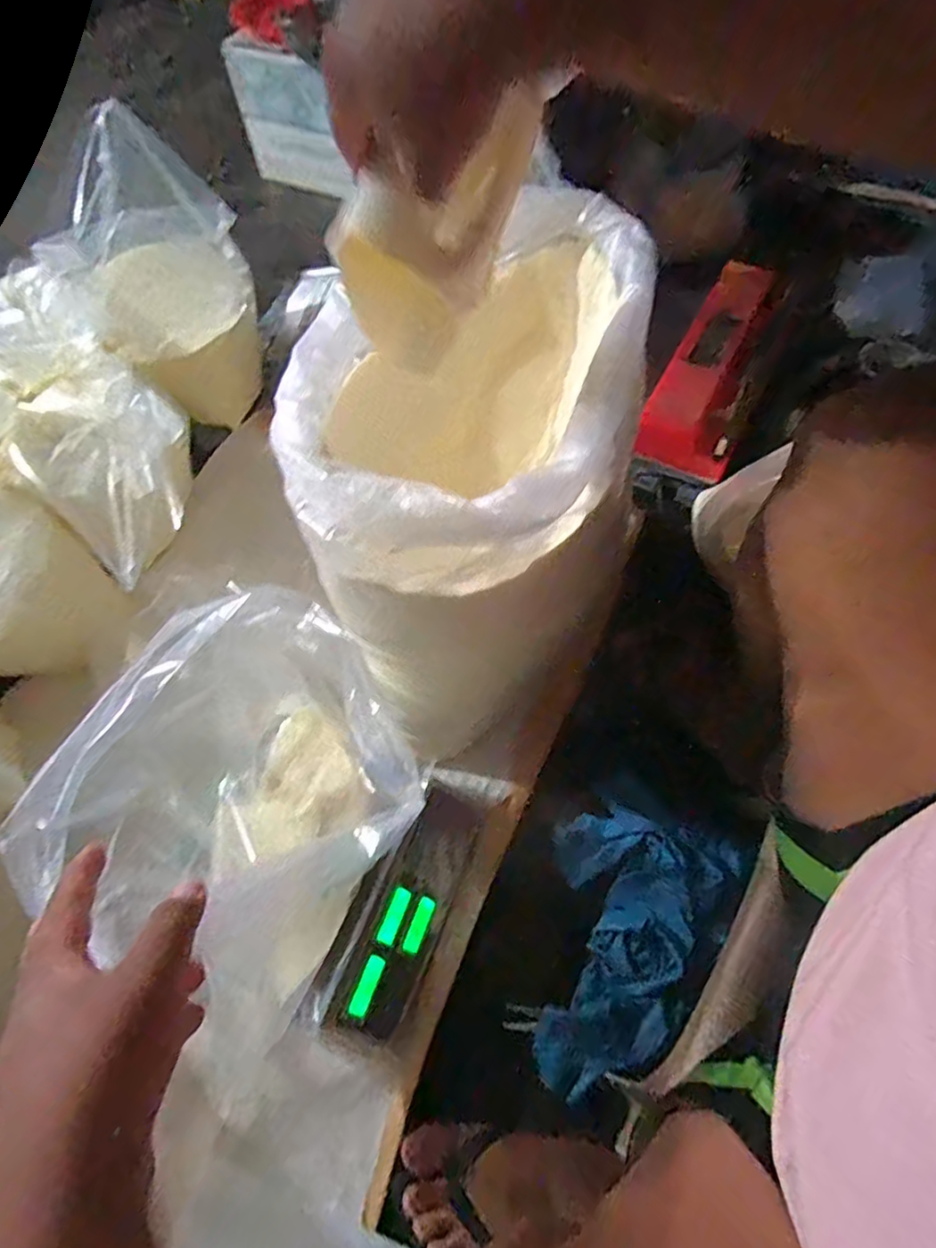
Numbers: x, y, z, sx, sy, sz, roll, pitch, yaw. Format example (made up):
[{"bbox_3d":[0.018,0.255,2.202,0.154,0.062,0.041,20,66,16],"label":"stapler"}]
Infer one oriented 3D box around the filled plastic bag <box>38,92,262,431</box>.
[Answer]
[{"bbox_3d":[-0.473,-0.534,0.978,0.169,0.365,0.254,24,67,15],"label":"filled plastic bag"}]

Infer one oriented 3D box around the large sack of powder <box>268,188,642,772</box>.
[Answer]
[{"bbox_3d":[0.011,-0.137,0.652,0.290,0.401,0.440,27,68,17],"label":"large sack of powder"}]

